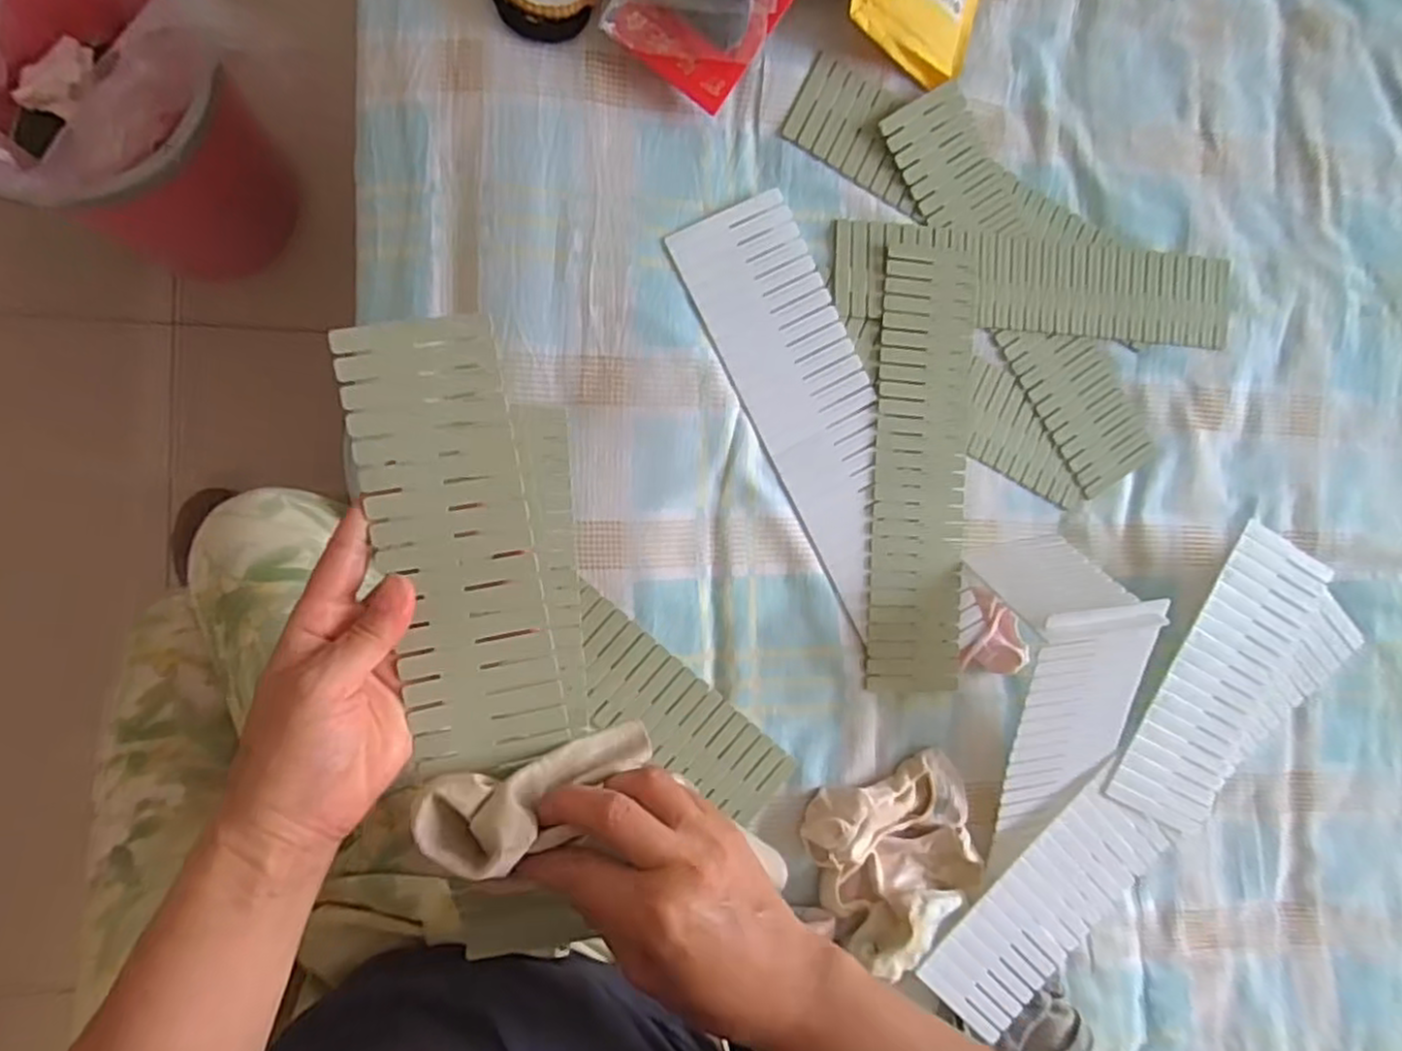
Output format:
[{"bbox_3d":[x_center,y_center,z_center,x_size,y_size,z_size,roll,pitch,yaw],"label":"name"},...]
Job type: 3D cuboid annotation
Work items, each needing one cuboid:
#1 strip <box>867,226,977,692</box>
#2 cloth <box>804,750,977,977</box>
[{"bbox_3d":[0.161,-0.046,0.526,0.073,0.007,0.330,3,91,-9],"label":"strip"},{"bbox_3d":[0.145,0.240,0.511,0.124,0.056,0.125,-15,93,-8],"label":"cloth"}]

